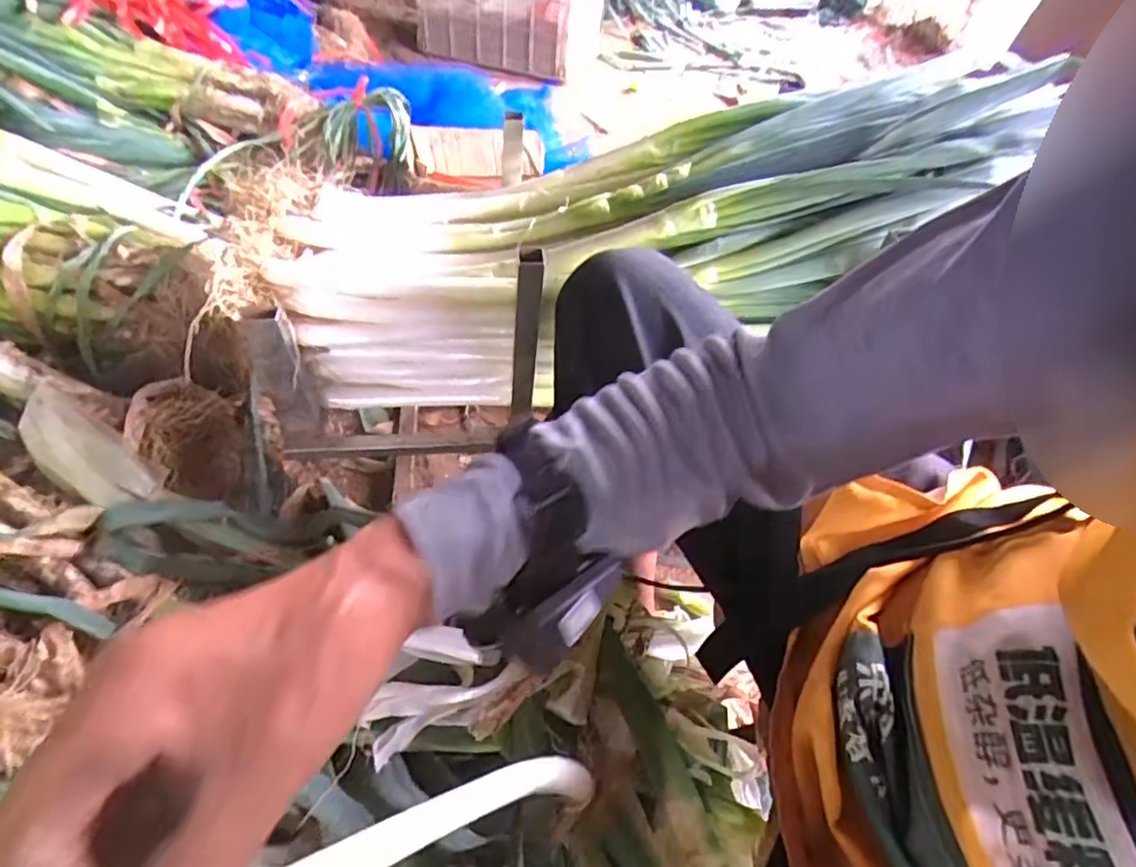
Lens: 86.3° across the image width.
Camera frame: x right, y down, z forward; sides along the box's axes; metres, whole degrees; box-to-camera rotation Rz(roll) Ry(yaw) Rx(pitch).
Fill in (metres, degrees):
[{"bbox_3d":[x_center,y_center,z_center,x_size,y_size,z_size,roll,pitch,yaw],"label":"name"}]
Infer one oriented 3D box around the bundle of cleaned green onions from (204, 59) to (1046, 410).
[{"bbox_3d":[0.071,-0.238,0.682,0.809,0.235,0.264,-11,51,7],"label":"bundle of cleaned green onions"}]

